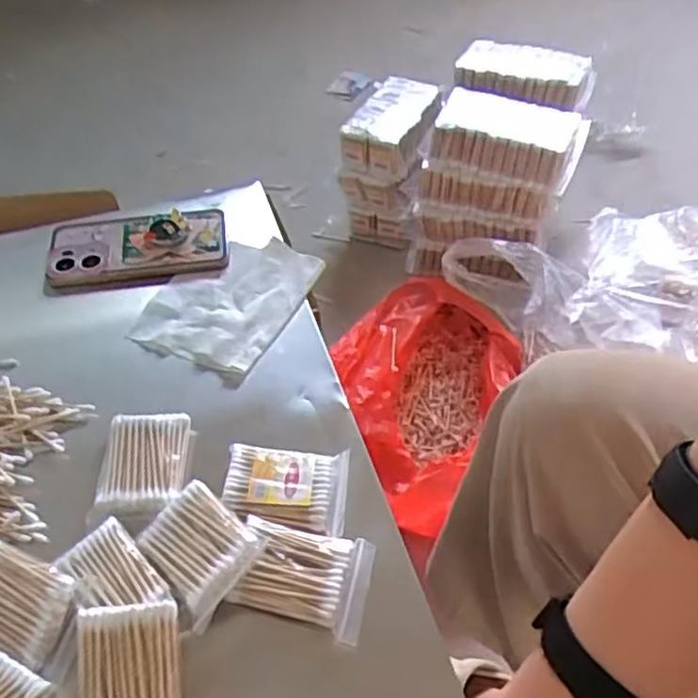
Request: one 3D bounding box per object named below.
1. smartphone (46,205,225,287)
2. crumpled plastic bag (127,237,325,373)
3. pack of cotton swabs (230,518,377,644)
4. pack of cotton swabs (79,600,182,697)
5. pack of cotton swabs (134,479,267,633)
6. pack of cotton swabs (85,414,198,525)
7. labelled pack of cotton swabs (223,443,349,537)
[{"bbox_3d":[-0.198,-0.100,0.665,0.162,0.022,0.079,-8,50,-4],"label":"smartphone"},{"bbox_3d":[-0.105,-0.046,0.623,0.120,0.014,0.138,17,53,16],"label":"crumpled plastic bag"},{"bbox_3d":[-0.030,0.143,0.451,0.081,0.021,0.062,8,51,9],"label":"pack of cotton swabs"},{"bbox_3d":[-0.121,0.190,0.401,0.053,0.008,0.089,-7,69,-13],"label":"pack of cotton swabs"},{"bbox_3d":[-0.096,0.126,0.451,0.077,0.010,0.061,31,71,35],"label":"pack of cotton swabs"},{"bbox_3d":[-0.145,0.081,0.502,0.062,0.015,0.078,-2,50,1],"label":"pack of cotton swabs"},{"bbox_3d":[-0.044,0.095,0.491,0.083,0.009,0.059,3,50,5],"label":"labelled pack of cotton swabs"}]

